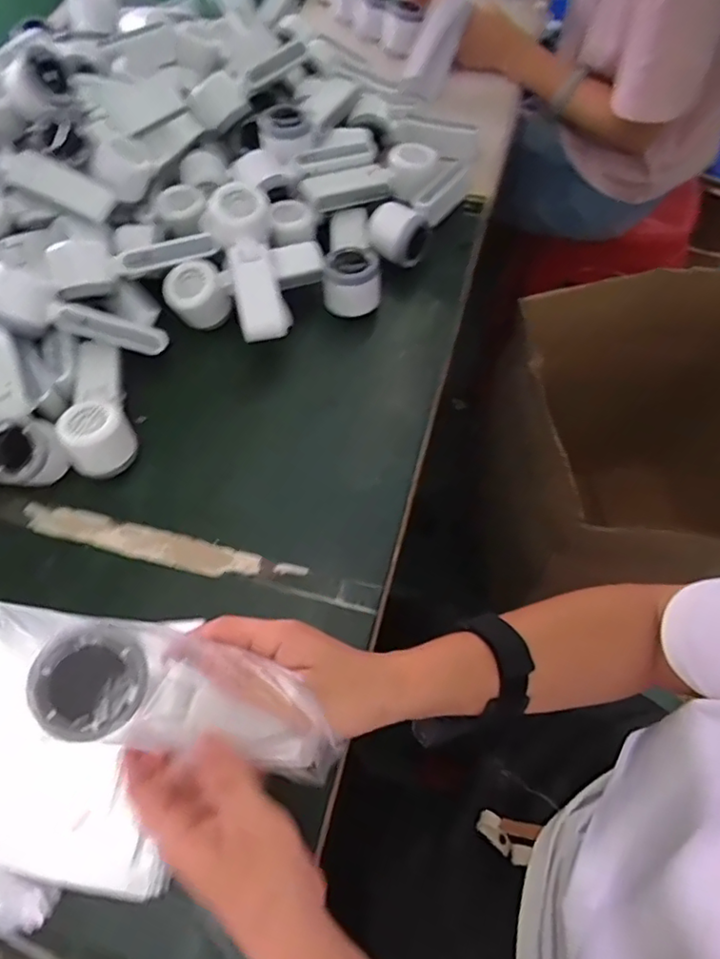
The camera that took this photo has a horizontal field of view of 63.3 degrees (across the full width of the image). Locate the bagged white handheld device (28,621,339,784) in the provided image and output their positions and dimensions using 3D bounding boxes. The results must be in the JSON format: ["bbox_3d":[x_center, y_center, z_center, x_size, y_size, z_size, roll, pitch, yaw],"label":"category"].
[{"bbox_3d":[-0.093,0.124,0.323,0.163,0.043,0.066,20,63,-13],"label":"bagged white handheld device"}]

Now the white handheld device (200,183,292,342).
[{"bbox_3d":[-0.114,-0.224,0.614,0.060,0.051,0.167,-14,86,-4],"label":"white handheld device"}]

